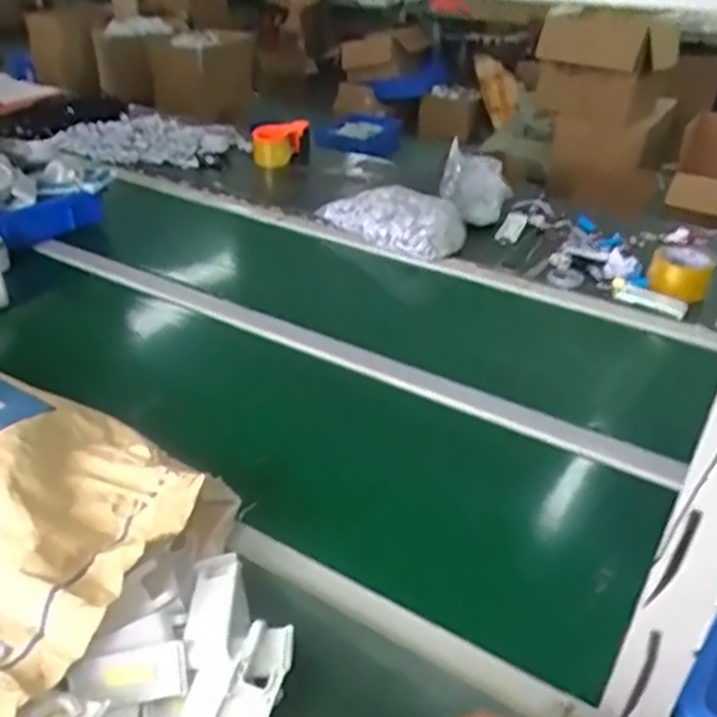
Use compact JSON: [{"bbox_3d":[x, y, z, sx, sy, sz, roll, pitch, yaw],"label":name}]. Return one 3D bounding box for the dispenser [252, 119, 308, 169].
[{"bbox_3d":[-0.197,-0.537,1.760,0.135,0.096,0.075,-2,34,-5],"label":"dispenser"}]

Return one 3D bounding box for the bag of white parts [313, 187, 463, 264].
[{"bbox_3d":[0.065,-0.270,1.370,0.149,0.079,0.308,-27,42,-35],"label":"bag of white parts"}]

